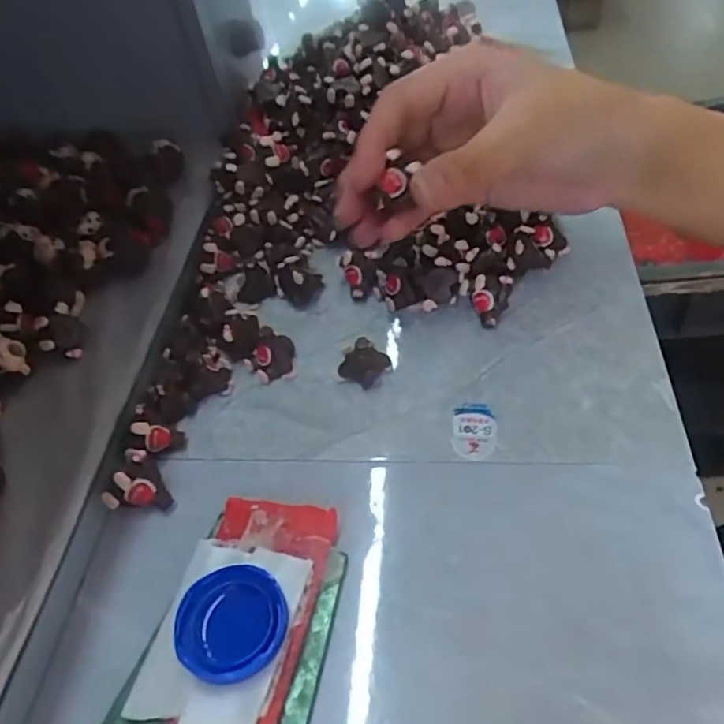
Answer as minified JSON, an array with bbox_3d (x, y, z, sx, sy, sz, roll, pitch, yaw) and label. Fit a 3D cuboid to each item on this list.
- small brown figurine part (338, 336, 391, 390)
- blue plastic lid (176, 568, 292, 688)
[{"bbox_3d":[0.000,-0.002,0.282,0.022,0.019,0.016,8,51,16],"label":"small brown figurine part"},{"bbox_3d":[-0.045,0.090,0.213,0.037,0.007,0.036,-5,48,5],"label":"blue plastic lid"}]

